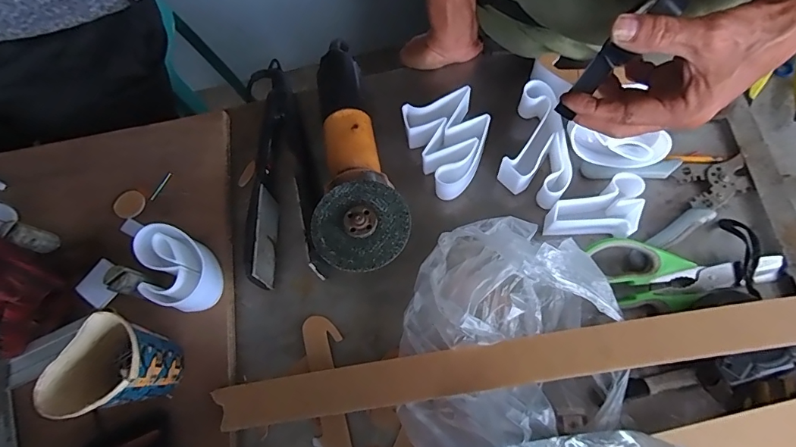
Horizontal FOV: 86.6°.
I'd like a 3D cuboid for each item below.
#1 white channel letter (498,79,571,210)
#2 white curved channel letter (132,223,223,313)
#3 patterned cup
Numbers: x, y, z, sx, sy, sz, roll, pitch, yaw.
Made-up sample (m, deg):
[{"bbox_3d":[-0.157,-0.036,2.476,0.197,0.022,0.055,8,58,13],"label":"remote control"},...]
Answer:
[{"bbox_3d":[0.158,-0.087,0.470,0.070,0.047,0.133,16,71,11],"label":"white channel letter"},{"bbox_3d":[-0.224,0.047,0.427,0.091,0.040,0.066,30,74,16],"label":"white curved channel letter"},{"bbox_3d":[-0.246,0.128,0.374,0.083,0.083,0.074,-10,68,1],"label":"patterned cup"}]

